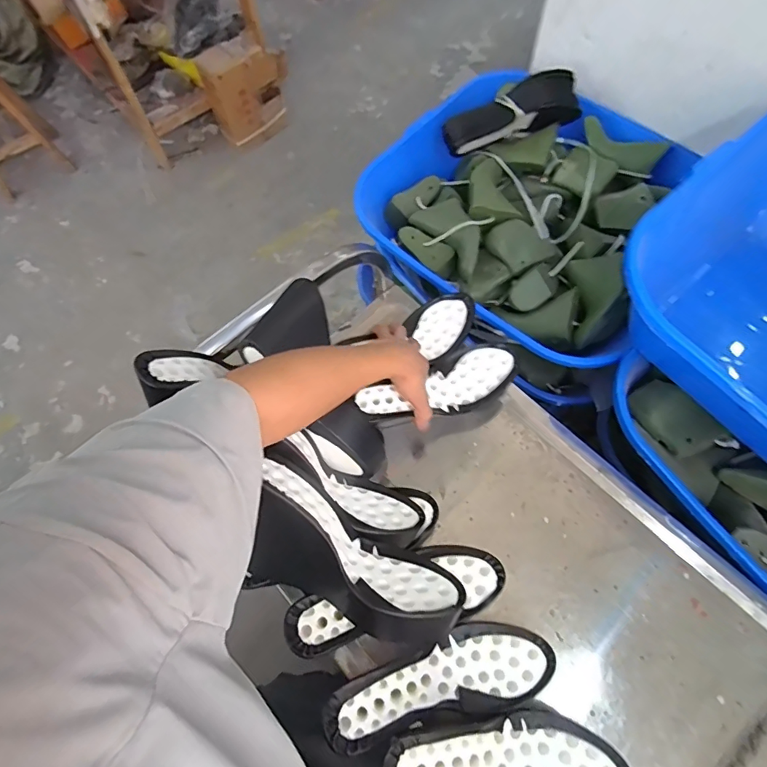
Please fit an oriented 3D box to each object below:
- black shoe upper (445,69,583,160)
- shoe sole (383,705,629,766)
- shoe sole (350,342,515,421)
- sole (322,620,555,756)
[{"bbox_3d":[0.243,-0.534,0.942,0.262,0.081,0.080,-16,64,-5],"label":"black shoe upper"},{"bbox_3d":[0.121,0.381,0.478,0.254,0.068,0.089,14,63,-17],"label":"shoe sole"},{"bbox_3d":[0.075,0.007,0.670,0.234,0.070,0.082,-17,63,-26],"label":"shoe sole"},{"bbox_3d":[0.060,0.321,0.516,0.255,0.062,0.087,-3,62,-25],"label":"sole"}]

